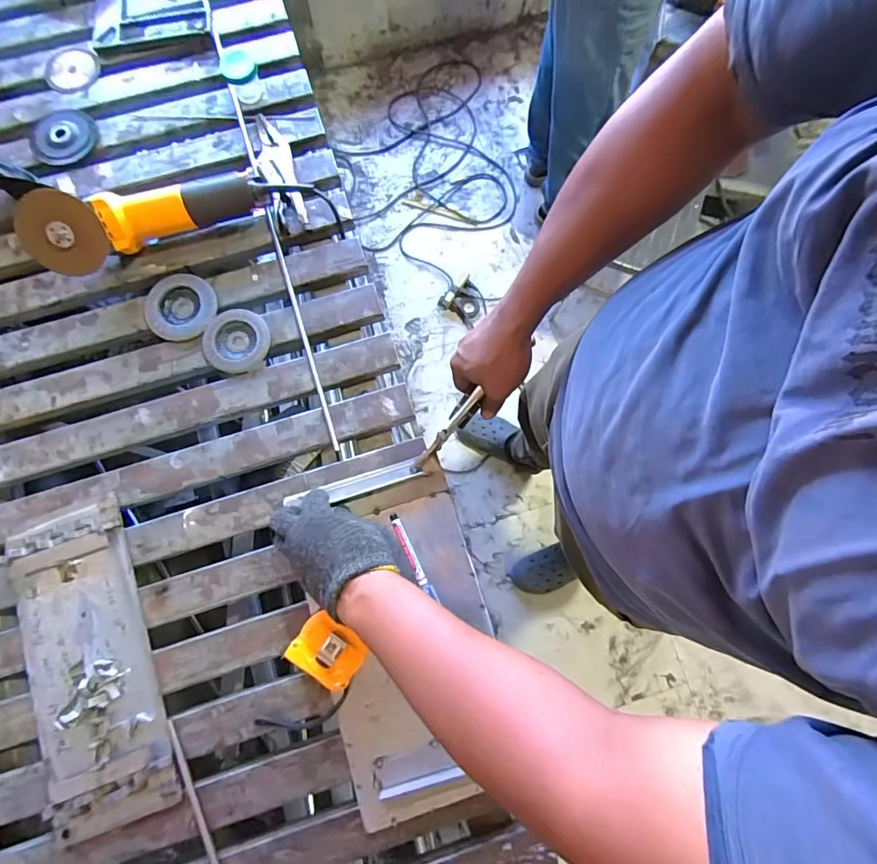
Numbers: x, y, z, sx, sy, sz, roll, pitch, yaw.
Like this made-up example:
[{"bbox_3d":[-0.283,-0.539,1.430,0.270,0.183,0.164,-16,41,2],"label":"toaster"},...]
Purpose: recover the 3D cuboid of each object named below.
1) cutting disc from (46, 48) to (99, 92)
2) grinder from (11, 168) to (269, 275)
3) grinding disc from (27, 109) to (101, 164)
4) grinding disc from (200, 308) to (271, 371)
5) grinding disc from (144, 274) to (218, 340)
[{"bbox_3d":[-0.561,-0.554,0.701,0.081,0.005,0.076,0,84,3],"label":"cutting disc"},{"bbox_3d":[-0.377,-0.288,0.602,0.294,0.100,0.075,-24,80,-6],"label":"grinder"},{"bbox_3d":[-0.554,-0.440,0.677,0.090,0.015,0.098,0,78,-2],"label":"grinding disc"},{"bbox_3d":[-0.272,-0.123,0.615,0.085,0.006,0.084,0,78,-2],"label":"grinding disc"},{"bbox_3d":[-0.348,-0.169,0.622,0.090,0.013,0.089,0,78,-2],"label":"grinding disc"}]

